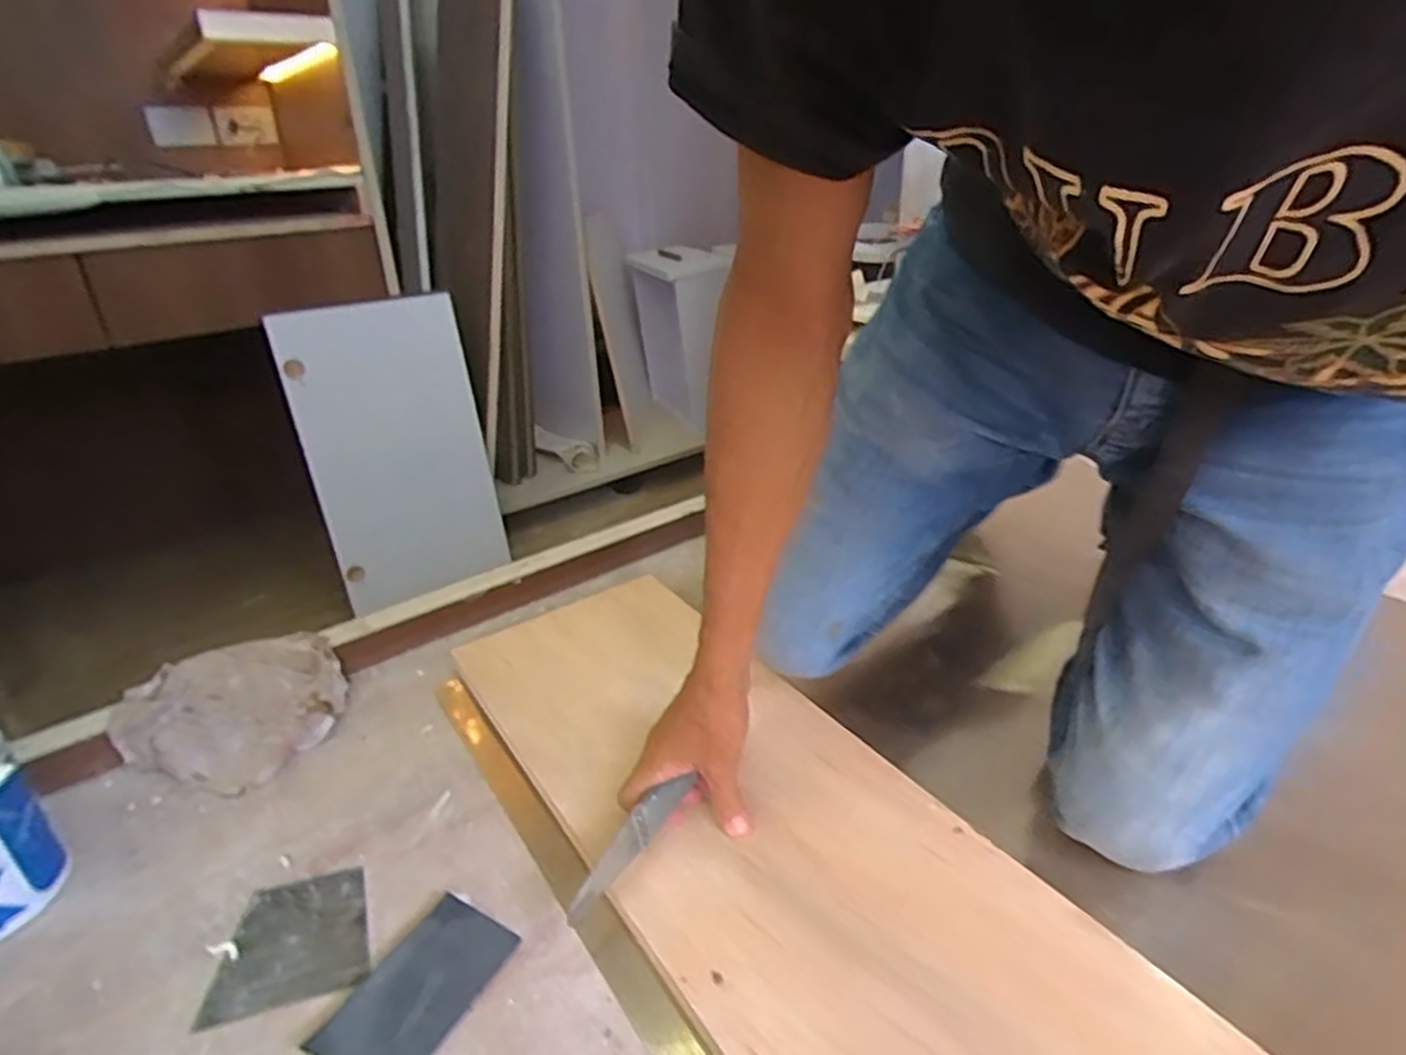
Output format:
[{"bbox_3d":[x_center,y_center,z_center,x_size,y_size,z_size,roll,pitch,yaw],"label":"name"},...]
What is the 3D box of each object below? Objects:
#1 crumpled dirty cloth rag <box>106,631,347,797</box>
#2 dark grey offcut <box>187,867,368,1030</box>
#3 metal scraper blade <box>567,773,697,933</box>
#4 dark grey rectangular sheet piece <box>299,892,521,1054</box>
[{"bbox_3d":[-0.414,0.167,0.666,0.178,0.066,0.133,-20,32,-32],"label":"crumpled dirty cloth rag"},{"bbox_3d":[-0.277,0.277,0.506,0.094,0.005,0.095,-9,28,-13],"label":"dark grey offcut"},{"bbox_3d":[-0.051,0.218,0.516,0.011,0.036,0.123,17,41,33],"label":"metal scraper blade"},{"bbox_3d":[-0.179,0.289,0.464,0.069,0.012,0.115,12,30,26],"label":"dark grey rectangular sheet piece"}]

